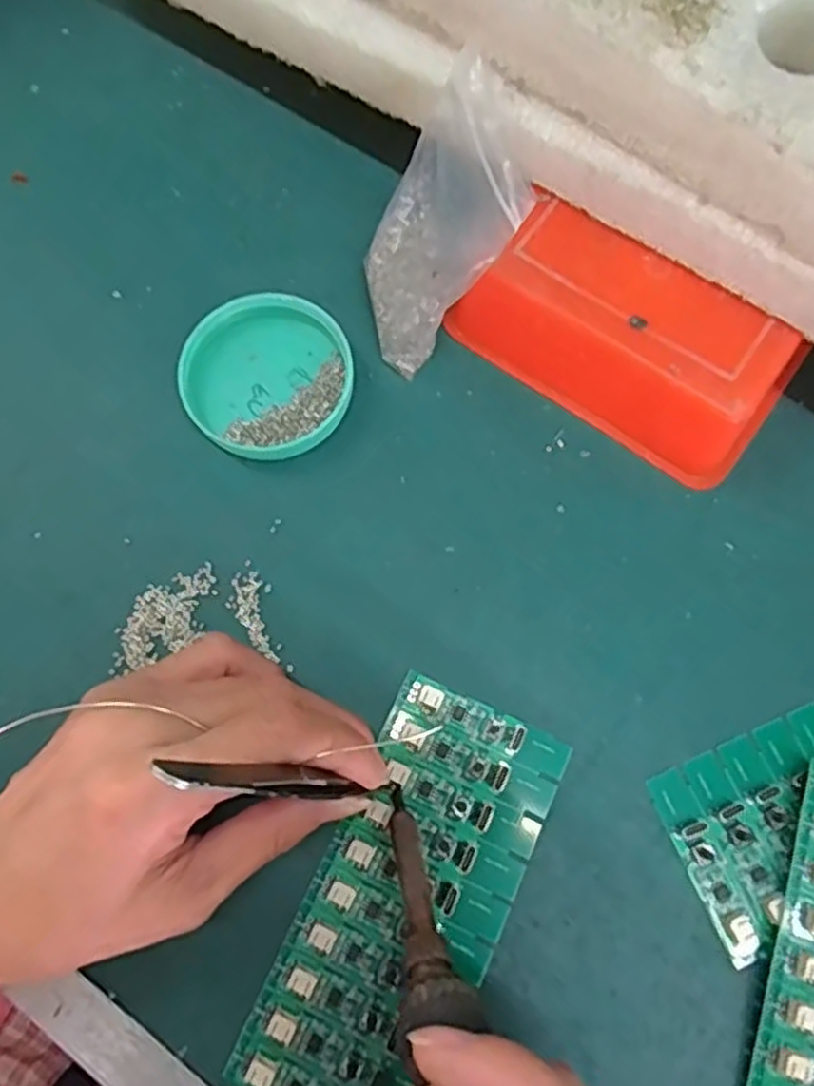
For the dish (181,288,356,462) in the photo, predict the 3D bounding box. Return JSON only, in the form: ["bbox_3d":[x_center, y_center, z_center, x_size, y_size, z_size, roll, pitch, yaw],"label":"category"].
[{"bbox_3d":[-0.055,-0.067,0.295,0.064,0.016,0.067,0,74,1],"label":"dish"}]

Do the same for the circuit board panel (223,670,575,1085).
[{"bbox_3d":[0.000,0.119,0.244,0.063,0.006,0.138,24,75,7],"label":"circuit board panel"}]

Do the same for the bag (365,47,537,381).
[{"bbox_3d":[0.011,-0.110,0.261,0.024,0.095,0.063,-8,73,-28],"label":"bag"}]

